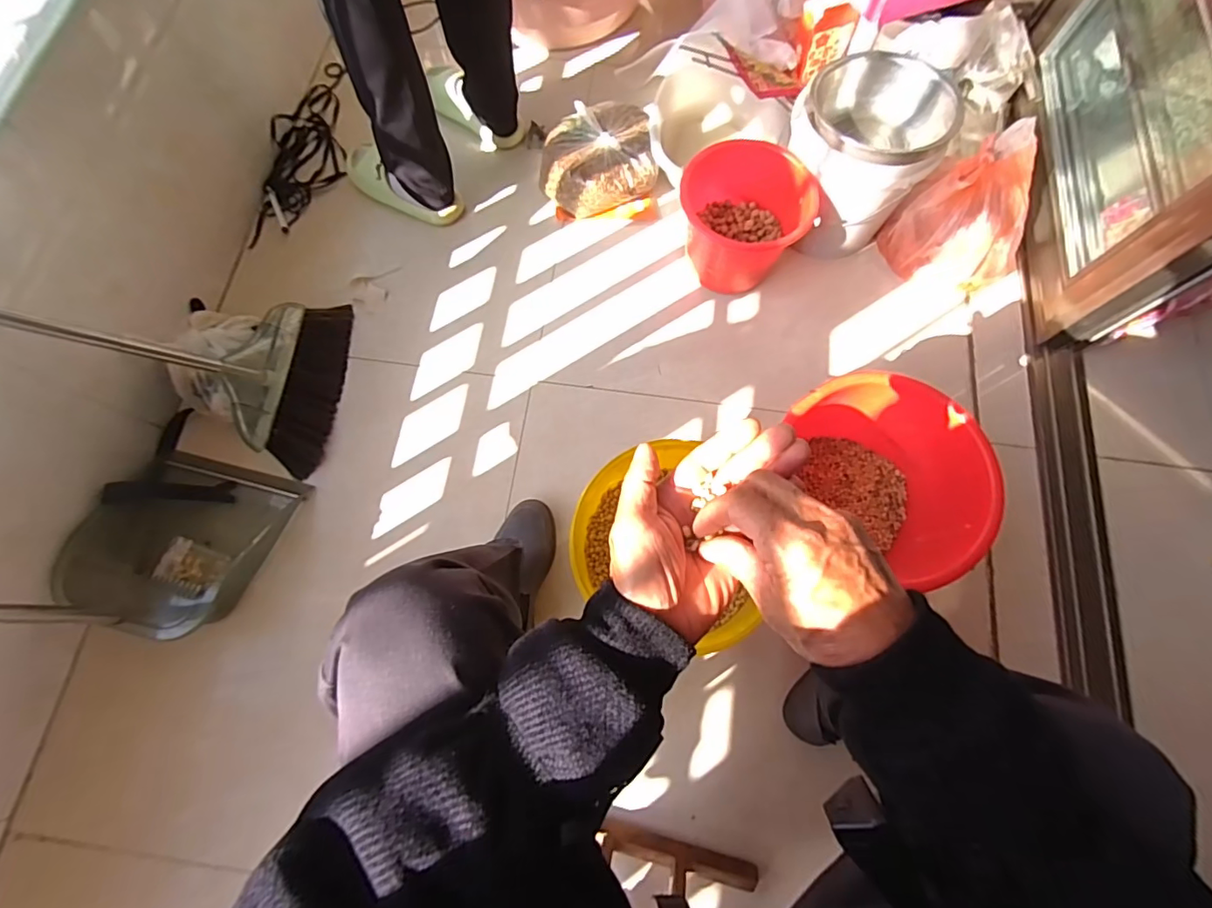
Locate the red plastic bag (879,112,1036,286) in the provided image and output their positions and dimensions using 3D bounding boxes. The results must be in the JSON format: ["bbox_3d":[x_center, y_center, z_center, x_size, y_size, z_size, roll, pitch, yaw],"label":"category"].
[{"bbox_3d":[0.630,-0.406,0.917,0.174,0.197,0.192,-25,75,-7],"label":"red plastic bag"}]

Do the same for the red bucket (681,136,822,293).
[{"bbox_3d":[0.237,-0.412,0.937,0.219,0.152,0.202,0,73,0],"label":"red bucket"}]

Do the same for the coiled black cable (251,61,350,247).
[{"bbox_3d":[-0.601,-0.629,1.073,0.141,0.038,0.442,3,73,1],"label":"coiled black cable"}]

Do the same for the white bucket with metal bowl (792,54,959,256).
[{"bbox_3d":[0.435,-0.511,0.918,0.217,0.229,0.211,0,73,0],"label":"white bucket with metal bowl"}]

